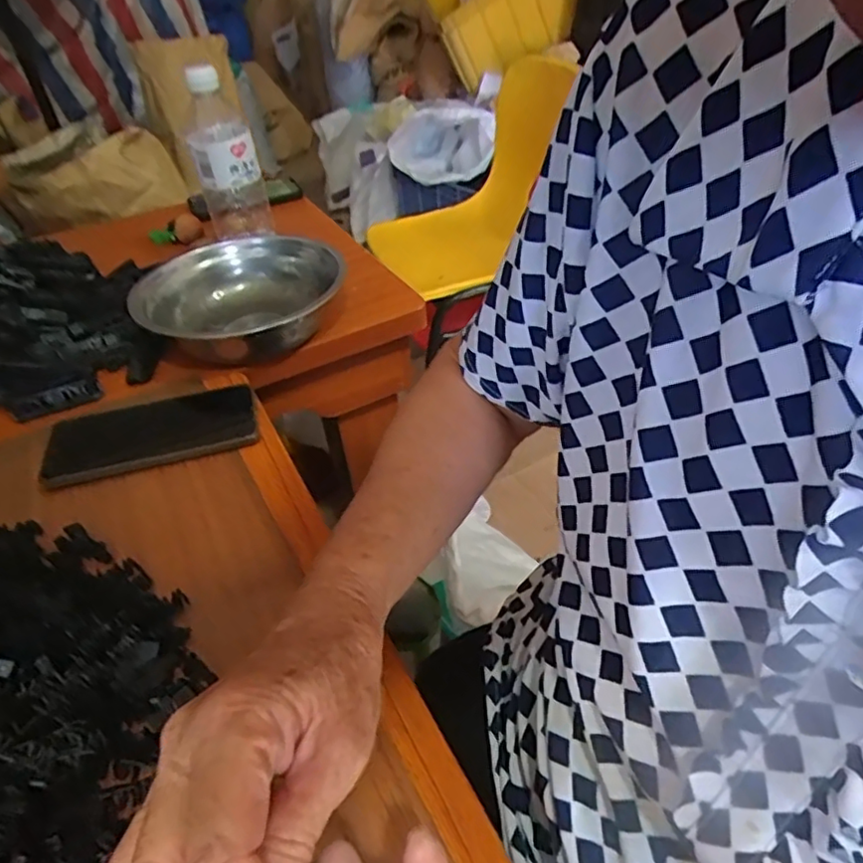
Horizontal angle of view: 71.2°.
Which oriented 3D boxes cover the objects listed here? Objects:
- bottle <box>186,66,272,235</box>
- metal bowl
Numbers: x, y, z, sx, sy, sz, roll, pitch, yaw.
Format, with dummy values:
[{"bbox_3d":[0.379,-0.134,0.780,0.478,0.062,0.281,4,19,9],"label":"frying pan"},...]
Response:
[{"bbox_3d":[-0.234,-0.312,0.693,0.074,0.174,0.084,-13,41,-12],"label":"bottle"},{"bbox_3d":[-0.197,-0.142,0.627,0.197,0.060,0.197,-1,40,1],"label":"metal bowl"}]

